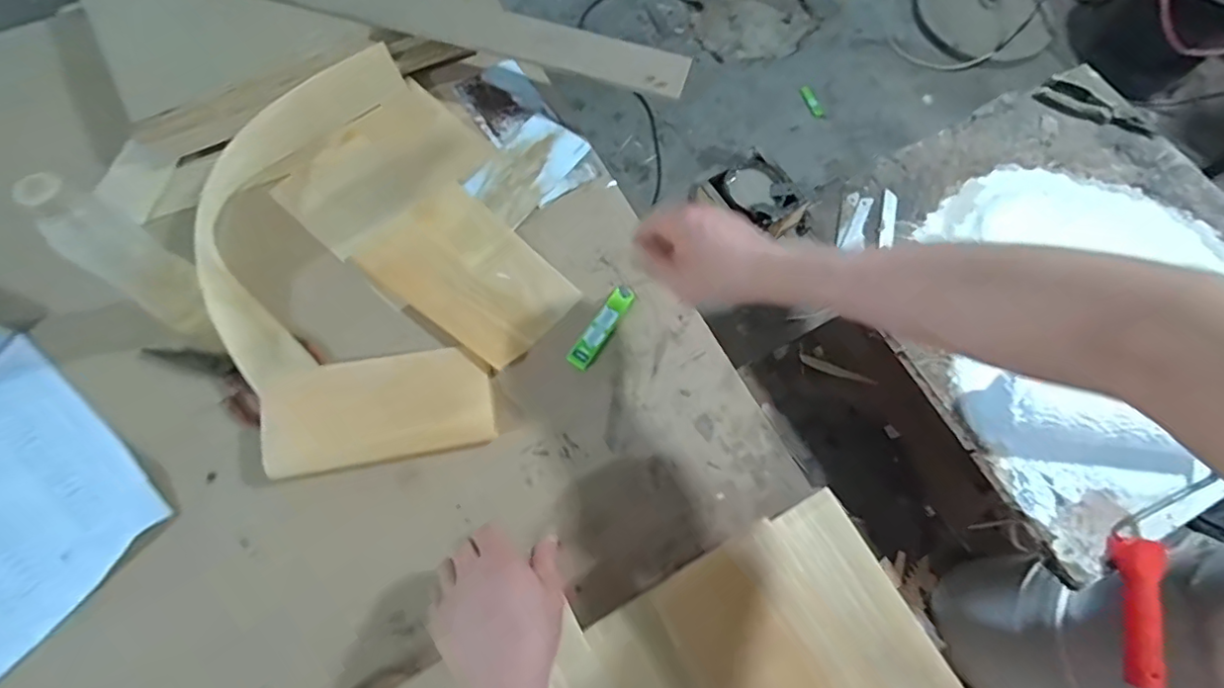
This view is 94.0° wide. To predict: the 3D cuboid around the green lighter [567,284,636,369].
[{"bbox_3d":[-0.011,-0.021,0.667,0.024,0.013,0.115,31,71,10],"label":"green lighter"}]

